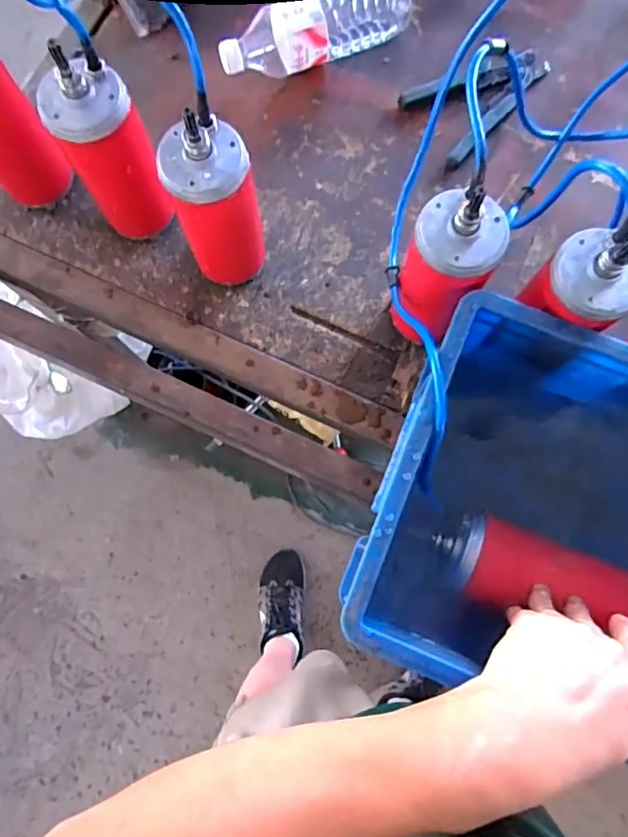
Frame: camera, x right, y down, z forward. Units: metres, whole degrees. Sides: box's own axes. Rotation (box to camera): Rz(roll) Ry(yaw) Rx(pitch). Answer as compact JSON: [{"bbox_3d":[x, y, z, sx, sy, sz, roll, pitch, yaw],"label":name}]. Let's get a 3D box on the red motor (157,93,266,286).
[{"bbox_3d":[-0.087,-0.194,0.512,0.078,0.196,0.076,-14,80,-3],"label":"red motor"}]

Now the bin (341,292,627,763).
[{"bbox_3d":[0.255,0.106,0.463,0.396,0.130,0.293,21,80,4],"label":"bin"}]

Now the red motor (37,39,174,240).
[{"bbox_3d":[-0.192,-0.245,0.528,0.075,0.198,0.077,-18,80,-4],"label":"red motor"}]

